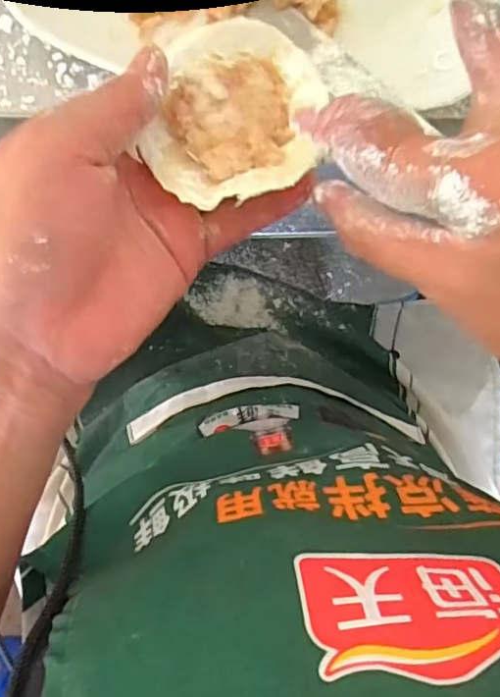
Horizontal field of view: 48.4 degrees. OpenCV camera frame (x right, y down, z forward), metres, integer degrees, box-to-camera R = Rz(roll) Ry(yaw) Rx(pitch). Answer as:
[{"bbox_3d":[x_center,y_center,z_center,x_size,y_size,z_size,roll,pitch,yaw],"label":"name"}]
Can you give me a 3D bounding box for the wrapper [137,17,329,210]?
[{"bbox_3d":[-0.005,-0.088,0.207,0.061,0.008,0.075,5,78,4],"label":"wrapper"}]

